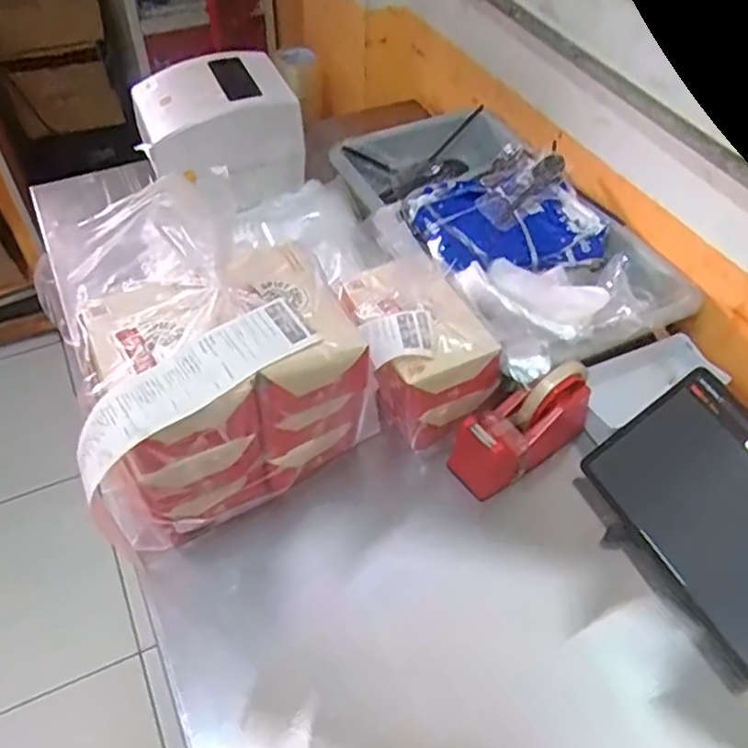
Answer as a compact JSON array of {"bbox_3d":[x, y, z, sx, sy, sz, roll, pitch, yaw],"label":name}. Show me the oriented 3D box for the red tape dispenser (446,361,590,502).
[{"bbox_3d":[0.158,0.054,0.728,0.162,0.095,0.071,-30,57,-25],"label":"red tape dispenser"}]

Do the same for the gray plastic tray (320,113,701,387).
[{"bbox_3d":[0.163,-0.198,0.904,0.277,0.091,0.489,-20,53,-18],"label":"gray plastic tray"}]

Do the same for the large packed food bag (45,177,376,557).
[{"bbox_3d":[-0.157,0.015,0.677,0.274,0.199,0.177,-26,55,-22],"label":"large packed food bag"}]

